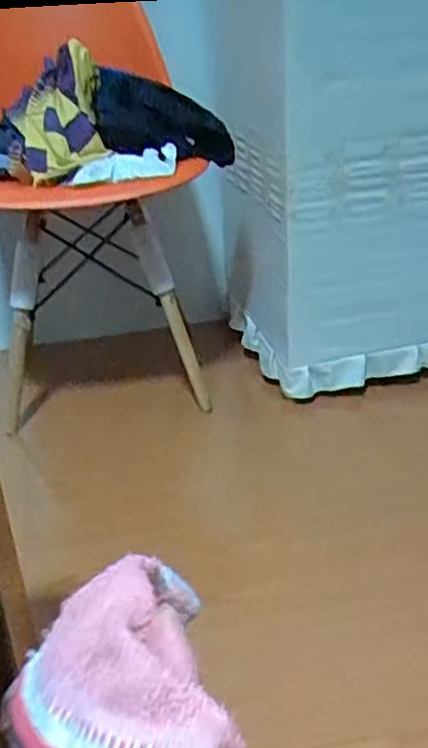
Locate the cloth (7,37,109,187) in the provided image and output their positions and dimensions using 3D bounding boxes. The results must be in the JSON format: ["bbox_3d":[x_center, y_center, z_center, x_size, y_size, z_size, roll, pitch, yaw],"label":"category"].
[{"bbox_3d":[-0.267,-0.442,1.219,0.179,0.052,0.286,-1,69,8],"label":"cloth"}]

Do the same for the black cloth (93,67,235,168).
[{"bbox_3d":[-0.098,-0.446,1.280,0.267,0.127,0.121,19,28,0],"label":"black cloth"}]

